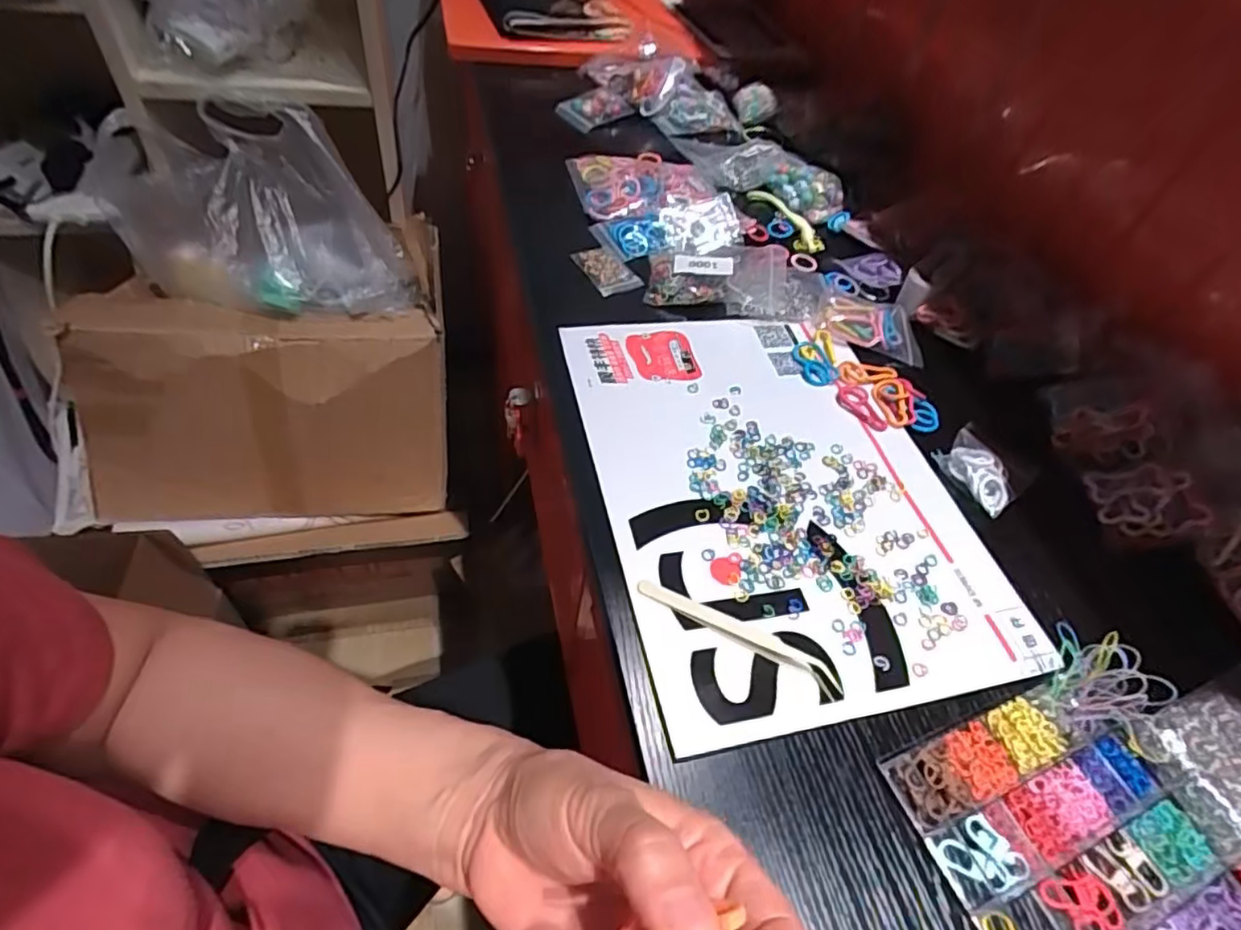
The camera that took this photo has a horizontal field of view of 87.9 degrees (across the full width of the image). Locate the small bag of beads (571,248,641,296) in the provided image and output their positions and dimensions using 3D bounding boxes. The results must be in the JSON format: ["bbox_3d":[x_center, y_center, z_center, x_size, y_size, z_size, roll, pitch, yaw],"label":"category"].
[{"bbox_3d":[-0.012,-0.172,0.569,0.036,0.013,0.056,-28,59,-24],"label":"small bag of beads"}]

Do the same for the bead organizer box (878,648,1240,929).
[{"bbox_3d":[0.244,0.203,0.290,0.156,0.028,0.205,-17,56,-18],"label":"bead organizer box"}]

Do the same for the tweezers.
[{"bbox_3d":[0.066,0.094,0.363,0.119,0.007,0.017,26,54,15],"label":"tweezers"}]

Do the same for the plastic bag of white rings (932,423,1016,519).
[{"bbox_3d":[0.264,0.001,0.470,0.052,0.011,0.066,-22,57,-20],"label":"plastic bag of white rings"}]

